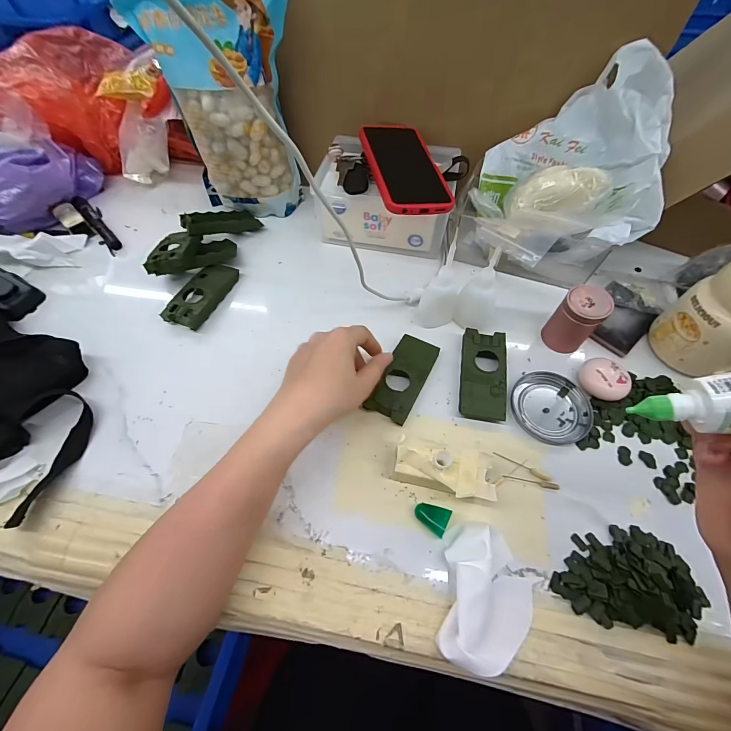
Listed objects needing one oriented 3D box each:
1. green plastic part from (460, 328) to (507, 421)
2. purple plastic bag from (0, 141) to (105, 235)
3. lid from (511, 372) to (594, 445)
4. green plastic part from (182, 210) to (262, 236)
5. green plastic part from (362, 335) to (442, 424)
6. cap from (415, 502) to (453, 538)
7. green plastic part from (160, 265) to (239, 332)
[{"bbox_3d":[0.129,0.010,0.376,0.045,0.021,0.105,8,58,5],"label":"green plastic part"},{"bbox_3d":[-0.494,-0.255,0.485,0.109,0.078,0.221,39,65,21],"label":"purple plastic bag"},{"bbox_3d":[0.196,0.043,0.362,0.079,0.011,0.074,0,58,0],"label":"lid"},{"bbox_3d":[-0.208,-0.209,0.497,0.101,0.019,0.043,-18,58,-31],"label":"green plastic part"},{"bbox_3d":[0.043,0.010,0.372,0.044,0.015,0.103,23,62,13],"label":"green plastic part"},{"bbox_3d":[0.058,0.134,0.305,0.029,0.018,0.023,24,61,14],"label":"cap"},{"bbox_3d":[-0.206,-0.091,0.440,0.048,0.016,0.103,17,59,10],"label":"green plastic part"}]

